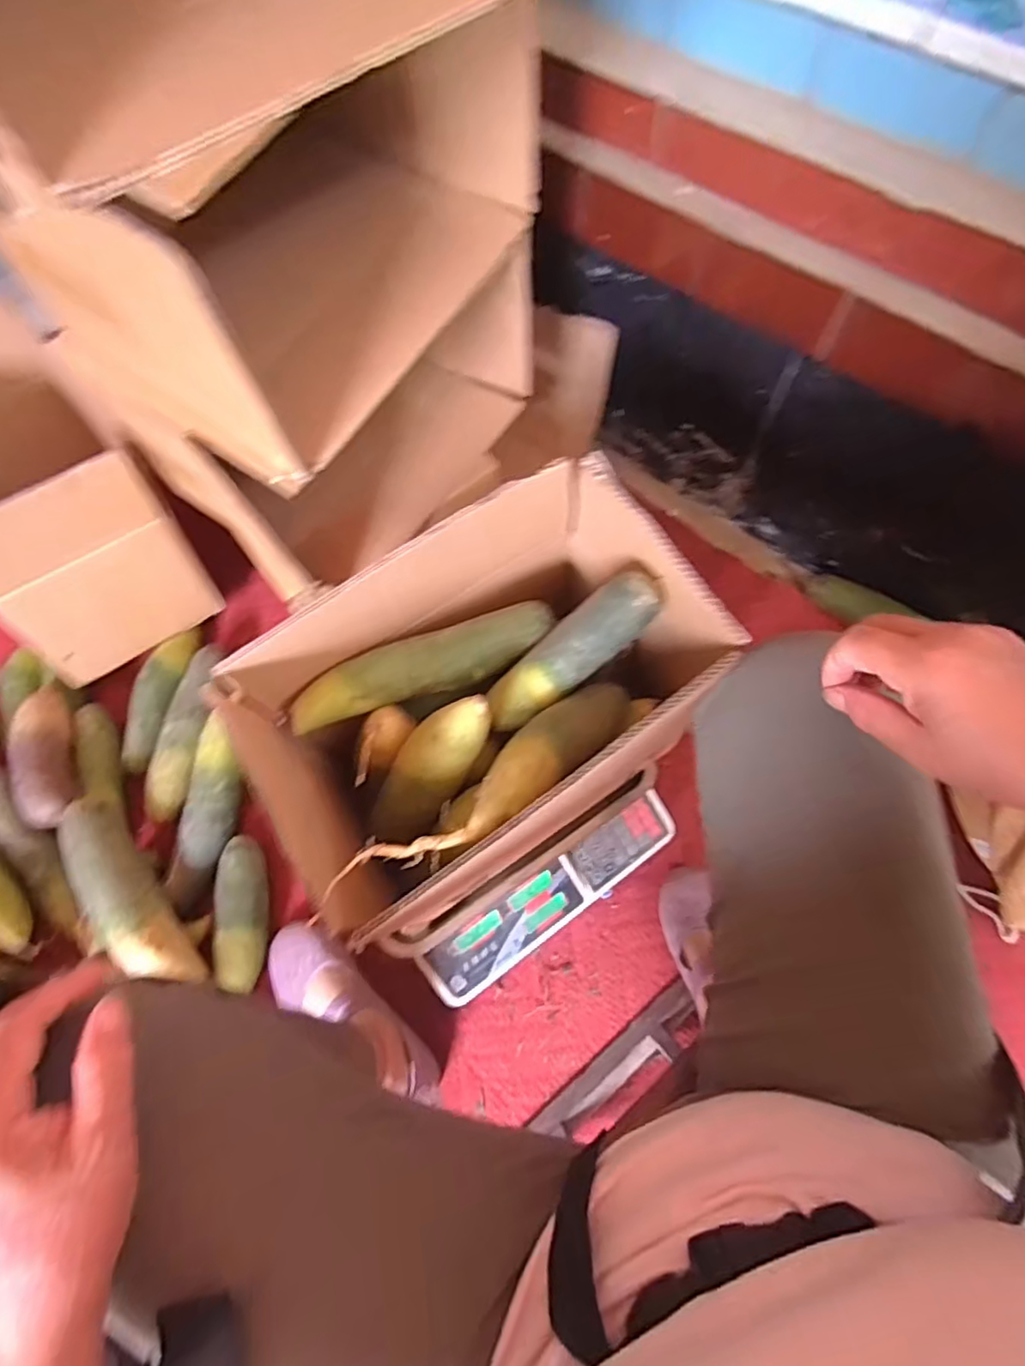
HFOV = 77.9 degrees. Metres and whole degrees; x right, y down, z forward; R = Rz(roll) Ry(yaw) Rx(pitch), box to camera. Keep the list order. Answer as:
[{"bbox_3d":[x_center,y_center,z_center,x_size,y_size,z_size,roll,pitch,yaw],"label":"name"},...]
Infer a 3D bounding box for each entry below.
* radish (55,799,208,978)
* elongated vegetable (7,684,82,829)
[{"bbox_3d":[-0.423,0.231,0.692,0.067,0.063,0.232,-32,71,-11],"label":"radish"},{"bbox_3d":[-0.554,0.087,0.751,0.053,0.049,0.182,-20,69,-7],"label":"elongated vegetable"}]

